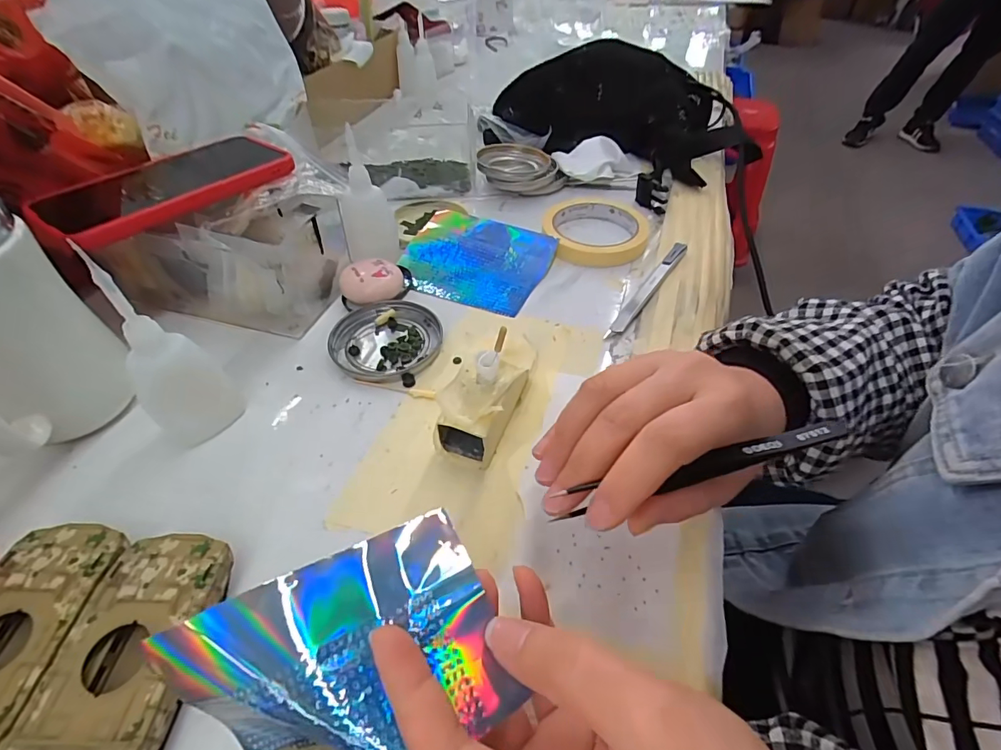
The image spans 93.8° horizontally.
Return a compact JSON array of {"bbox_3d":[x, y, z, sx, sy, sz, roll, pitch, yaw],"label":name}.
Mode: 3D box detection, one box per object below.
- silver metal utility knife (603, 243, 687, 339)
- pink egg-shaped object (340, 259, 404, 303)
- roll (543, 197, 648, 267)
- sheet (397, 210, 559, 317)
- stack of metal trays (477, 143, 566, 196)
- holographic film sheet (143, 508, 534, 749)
[{"bbox_3d":[0.120,-0.071,0.380,0.012,0.013,0.132,29,54,25],"label":"silver metal utility knife"},{"bbox_3d":[-0.103,-0.075,0.375,0.048,0.022,0.036,-14,49,-12],"label":"pink egg-shaped object"},{"bbox_3d":[0.088,-0.140,0.442,0.090,0.015,0.099,0,47,0],"label":"roll"},{"bbox_3d":[-0.024,-0.103,0.409,0.122,0.015,0.104,18,50,16],"label":"sheet"},{"bbox_3d":[0.022,-0.221,0.505,0.088,0.027,0.071,-3,47,-2],"label":"stack of metal trays"},{"bbox_3d":[-0.055,0.098,0.159,0.105,0.021,0.071,-19,50,-17],"label":"holographic film sheet"}]

